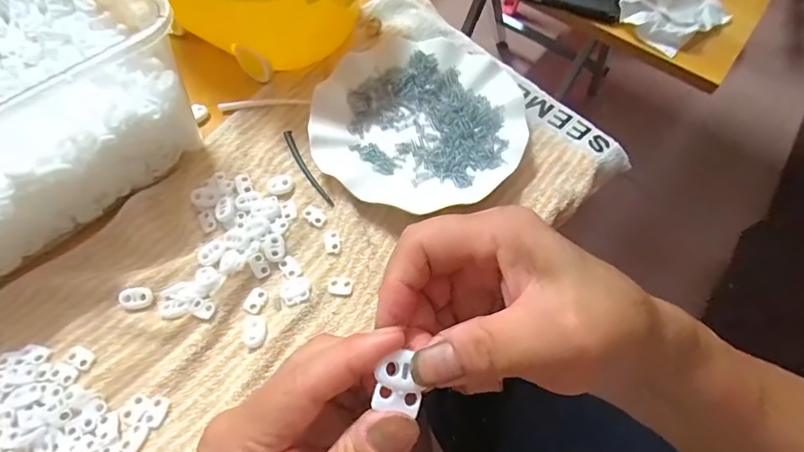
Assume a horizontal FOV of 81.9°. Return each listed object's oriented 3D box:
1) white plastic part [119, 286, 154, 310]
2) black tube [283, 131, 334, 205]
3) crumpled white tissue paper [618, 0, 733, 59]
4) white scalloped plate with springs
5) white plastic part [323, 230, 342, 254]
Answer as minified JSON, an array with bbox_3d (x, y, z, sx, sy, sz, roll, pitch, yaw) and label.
[{"bbox_3d":[-0.195,0.052,0.340,0.022,0.006,0.016,-5,63,-4],"label":"white plastic part"},{"bbox_3d":[-0.082,-0.050,0.398,0.009,0.006,0.084,-27,66,-14],"label":"black tube"},{"bbox_3d":[0.286,-0.231,0.494,0.107,0.026,0.083,-31,67,-16],"label":"crumpled white tissue paper"},{"bbox_3d":[0.014,-0.092,0.410,0.179,0.023,0.175,0,63,-1],"label":"white scalloped plate with springs"},{"bbox_3d":[-0.055,0.012,0.368,0.013,0.004,0.021,-12,64,-8],"label":"white plastic part"}]

